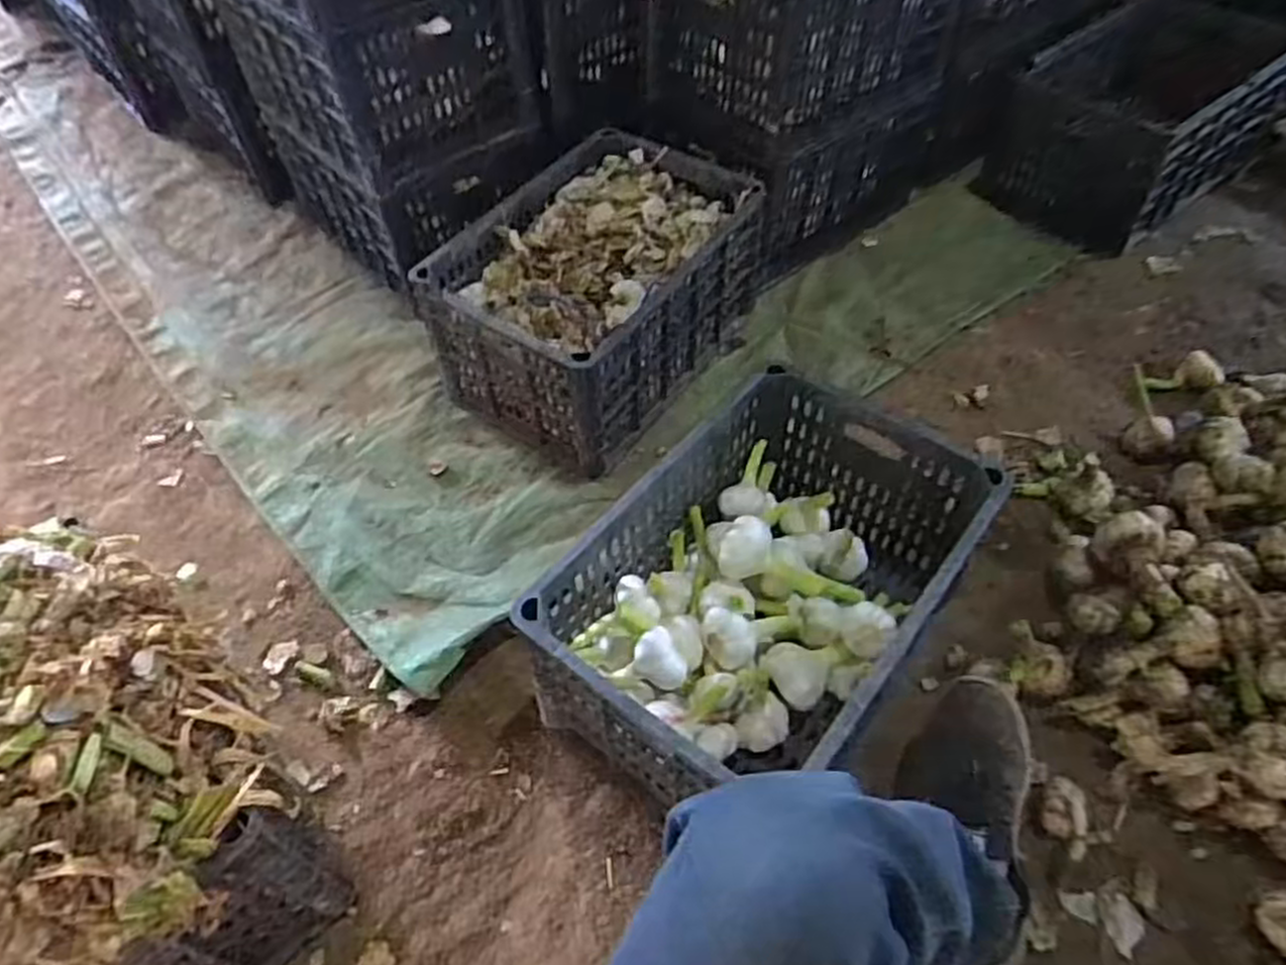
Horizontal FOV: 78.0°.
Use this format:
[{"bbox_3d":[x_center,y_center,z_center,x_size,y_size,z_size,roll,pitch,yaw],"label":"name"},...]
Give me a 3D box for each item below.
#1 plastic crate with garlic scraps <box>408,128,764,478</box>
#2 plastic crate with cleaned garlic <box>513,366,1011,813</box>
[{"bbox_3d":[-0.054,-0.290,1.211,0.309,0.237,0.487,29,59,23],"label":"plastic crate with garlic scraps"},{"bbox_3d":[0.133,0.128,0.865,0.298,0.252,0.459,31,59,24],"label":"plastic crate with cleaned garlic"}]

